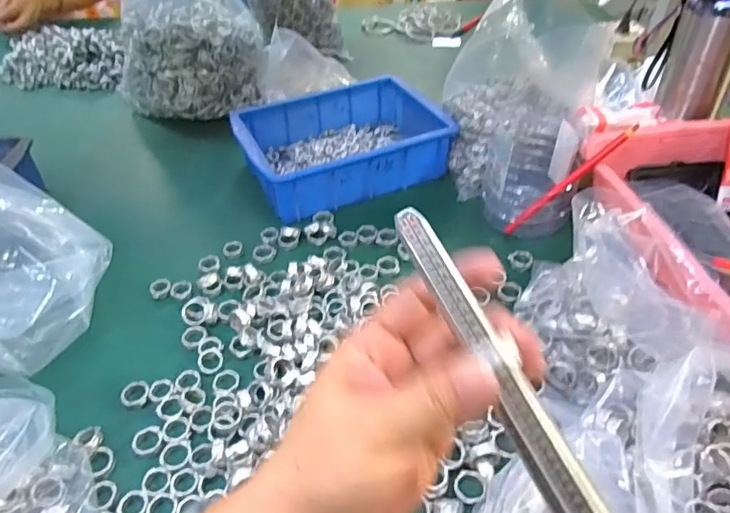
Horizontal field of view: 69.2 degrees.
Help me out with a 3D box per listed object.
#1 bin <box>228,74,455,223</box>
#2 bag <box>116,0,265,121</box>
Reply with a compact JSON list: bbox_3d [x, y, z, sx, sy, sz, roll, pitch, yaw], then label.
[{"bbox_3d":[-0.032,-0.145,0.671,0.233,0.066,0.167,-17,45,-17],"label":"bin"},{"bbox_3d":[-0.268,-0.326,0.767,0.169,0.242,0.184,-30,50,-29],"label":"bag"}]

